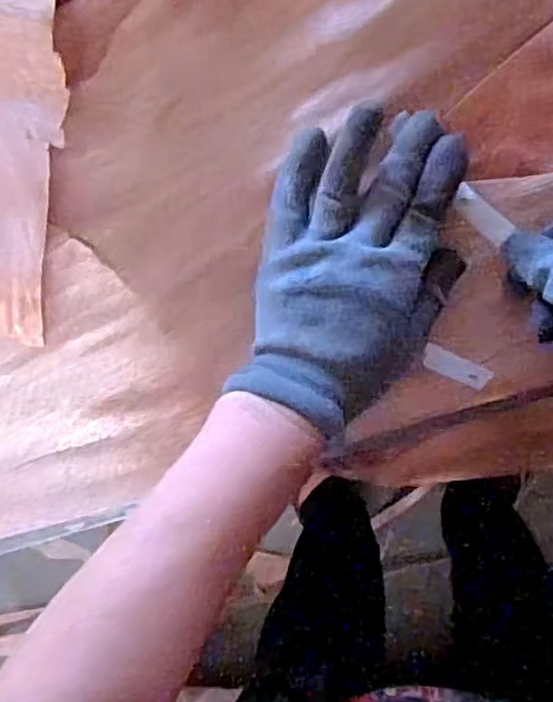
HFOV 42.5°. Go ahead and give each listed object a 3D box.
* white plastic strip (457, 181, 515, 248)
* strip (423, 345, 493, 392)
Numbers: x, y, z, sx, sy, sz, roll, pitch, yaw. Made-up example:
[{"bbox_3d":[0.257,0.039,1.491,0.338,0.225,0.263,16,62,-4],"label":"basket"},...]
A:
[{"bbox_3d":[0.108,-0.071,0.371,0.034,0.004,0.013,42,106,-3],"label":"white plastic strip"},{"bbox_3d":[0.104,0.010,0.407,0.039,0.004,0.013,24,92,3],"label":"strip"}]

